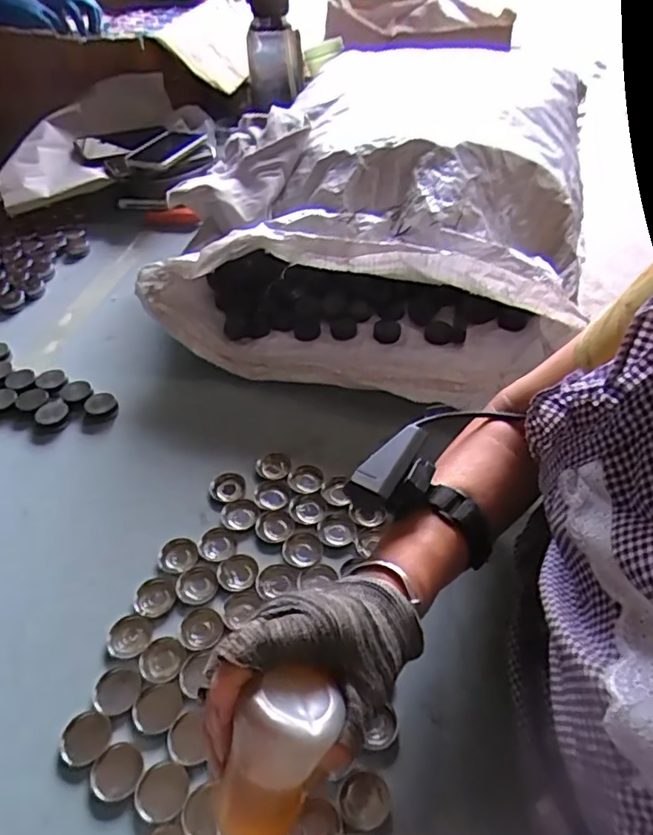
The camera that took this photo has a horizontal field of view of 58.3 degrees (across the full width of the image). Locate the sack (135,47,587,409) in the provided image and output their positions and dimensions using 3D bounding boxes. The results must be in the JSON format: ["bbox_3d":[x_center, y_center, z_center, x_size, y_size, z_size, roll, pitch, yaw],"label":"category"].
[{"bbox_3d":[0.069,-0.239,0.738,0.458,0.172,0.417,13,47,14],"label":"sack"}]

